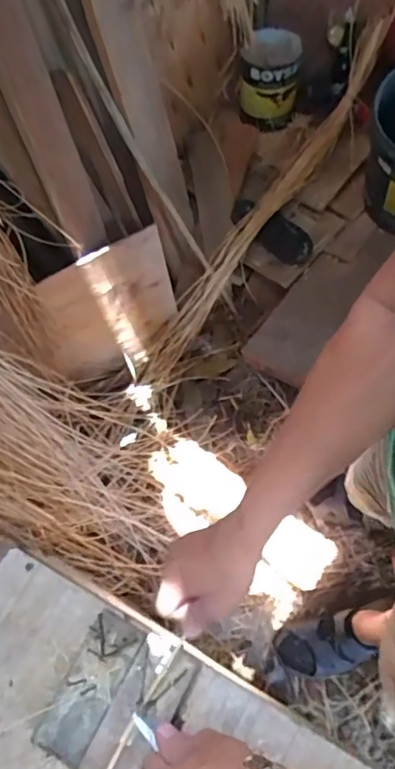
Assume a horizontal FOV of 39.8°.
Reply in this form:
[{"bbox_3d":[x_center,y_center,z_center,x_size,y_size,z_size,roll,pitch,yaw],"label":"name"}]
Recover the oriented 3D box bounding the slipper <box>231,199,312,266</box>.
[{"bbox_3d":[0.188,-0.396,1.398,0.237,0.048,0.092,38,71,5],"label":"slipper"}]

